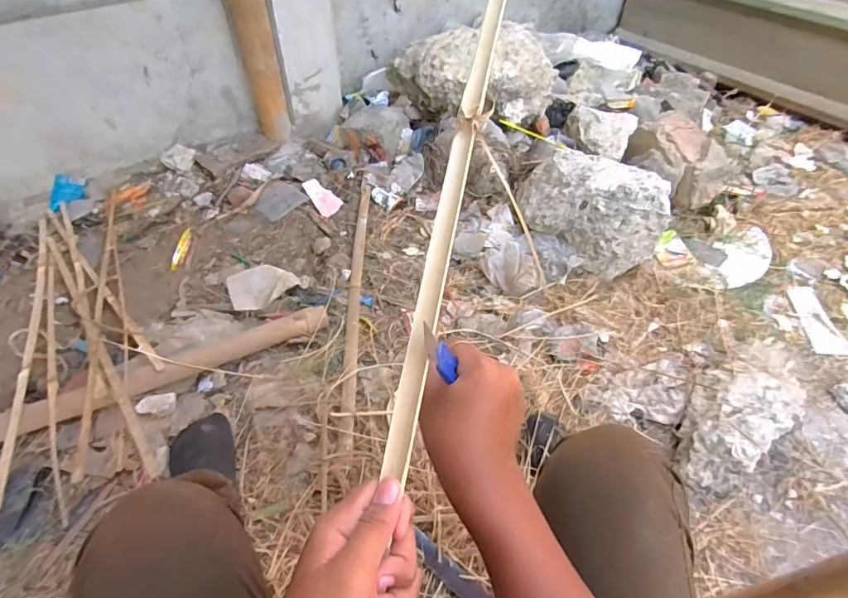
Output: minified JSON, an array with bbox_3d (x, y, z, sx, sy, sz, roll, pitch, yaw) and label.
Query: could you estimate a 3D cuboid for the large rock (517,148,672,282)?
[{"bbox_3d":[0.397,-0.226,1.150,0.365,0.209,0.196,34,56,24],"label":"large rock"}]

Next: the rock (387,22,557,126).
[{"bbox_3d":[0.135,-0.658,1.396,0.488,0.195,0.254,8,49,7],"label":"rock"}]

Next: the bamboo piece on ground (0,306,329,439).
[{"bbox_3d":[-0.648,0.192,0.858,0.971,0.046,0.066,-18,52,-17],"label":"bamboo piece on ground"}]

